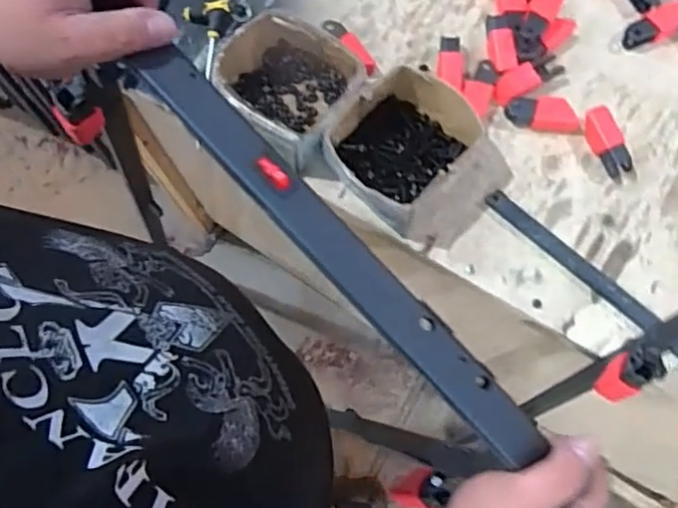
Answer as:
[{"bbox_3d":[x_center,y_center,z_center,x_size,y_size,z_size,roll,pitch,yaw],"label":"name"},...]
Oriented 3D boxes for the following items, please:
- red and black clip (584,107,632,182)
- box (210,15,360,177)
[{"bbox_3d":[0.322,-0.132,0.785,0.030,0.028,0.085,-23,76,-5],"label":"red and black clip"},{"bbox_3d":[-0.048,-0.200,0.771,0.148,0.070,0.110,33,78,9],"label":"box"}]

